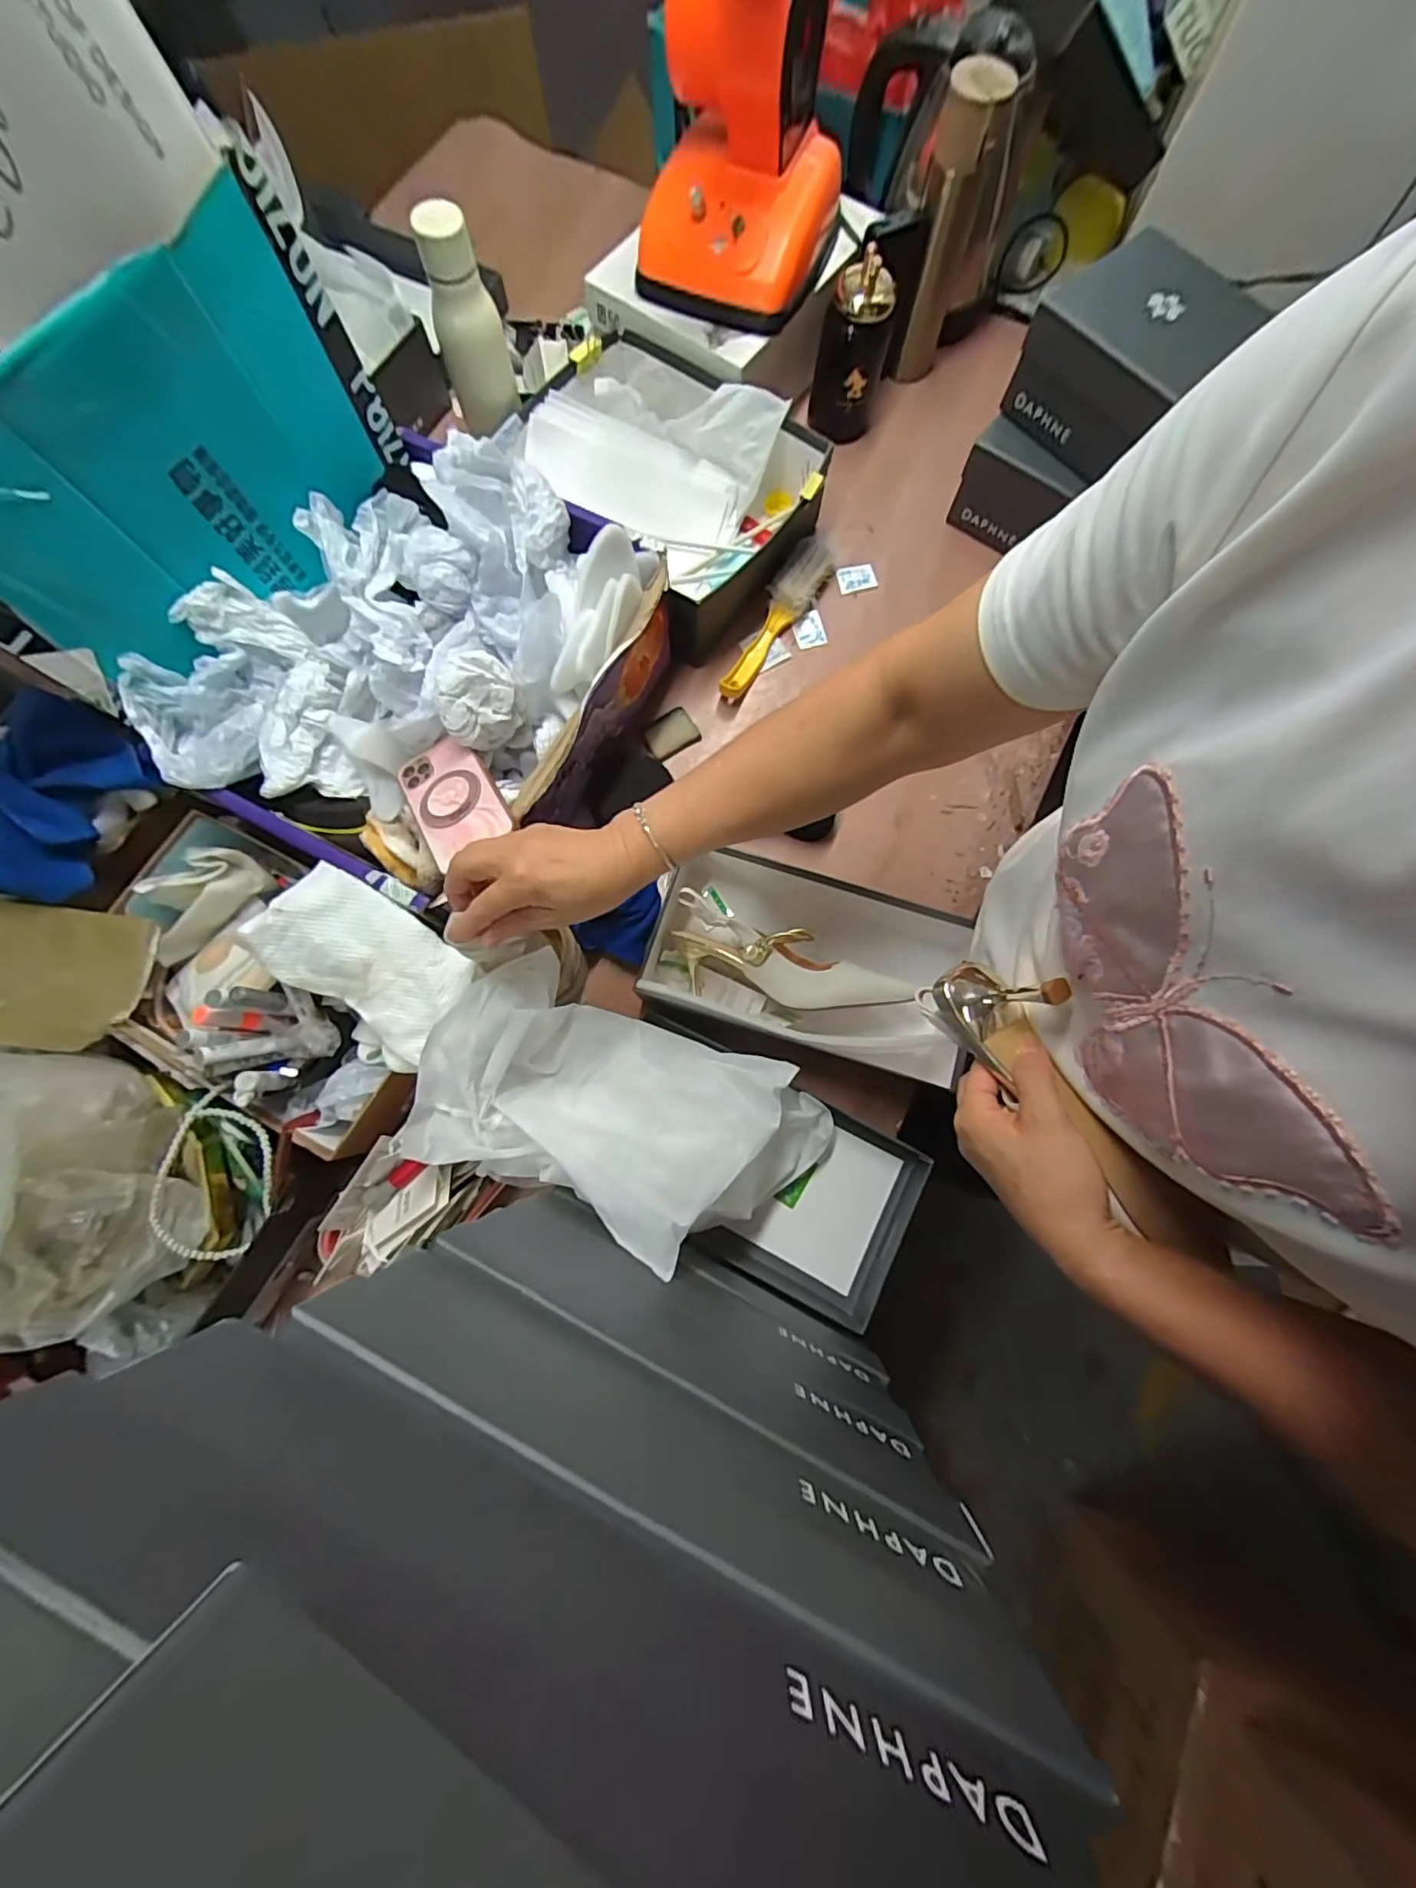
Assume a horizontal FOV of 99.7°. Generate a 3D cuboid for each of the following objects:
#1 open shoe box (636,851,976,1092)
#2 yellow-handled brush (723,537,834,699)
[{"bbox_3d":[0.097,0.016,0.579,0.302,0.086,0.164,17,78,3],"label":"open shoe box"},{"bbox_3d":[0.083,-0.386,0.697,0.049,0.039,0.237,31,79,6],"label":"yellow-handled brush"}]

